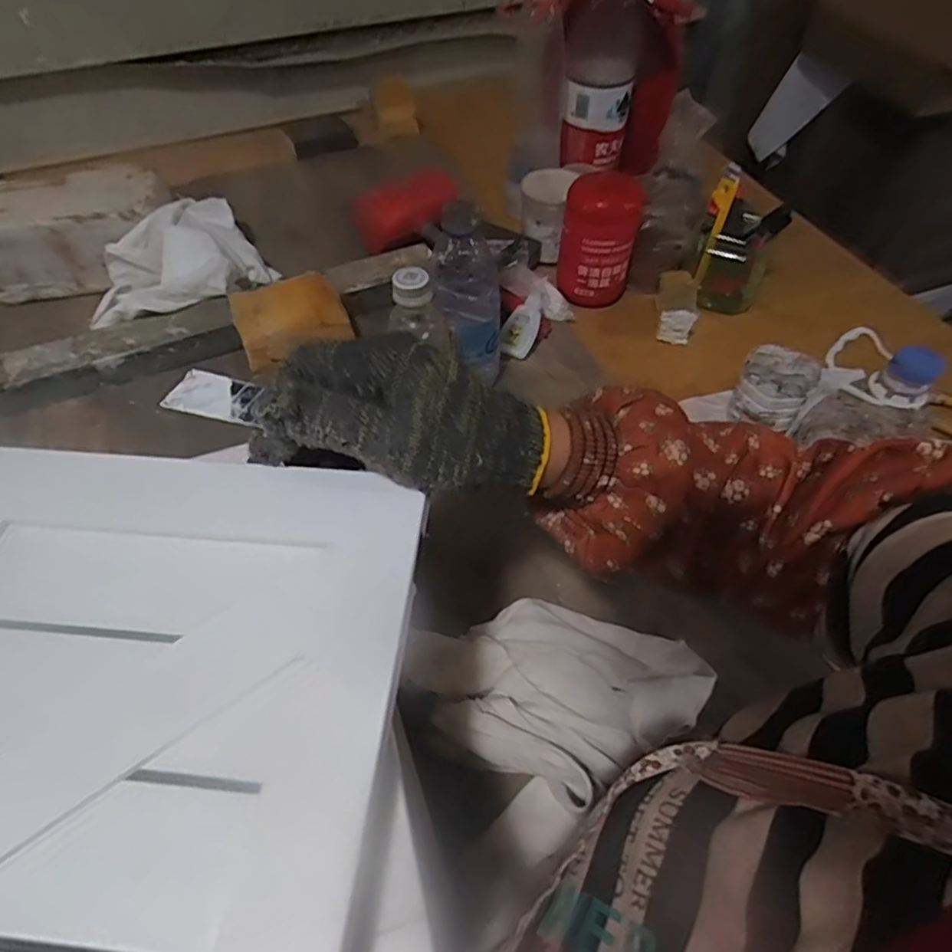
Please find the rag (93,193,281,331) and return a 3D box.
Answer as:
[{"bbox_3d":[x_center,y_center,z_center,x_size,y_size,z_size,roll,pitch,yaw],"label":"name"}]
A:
[{"bbox_3d":[-0.346,-0.244,0.695,0.149,0.075,0.215,31,58,22],"label":"rag"}]

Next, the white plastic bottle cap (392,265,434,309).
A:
[{"bbox_3d":[-0.052,-0.158,0.490,0.031,0.021,0.028,-1,52,-1],"label":"white plastic bottle cap"}]

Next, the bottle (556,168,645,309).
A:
[{"bbox_3d":[0.144,-0.273,0.698,0.085,0.131,0.068,10,53,7],"label":"bottle"}]

